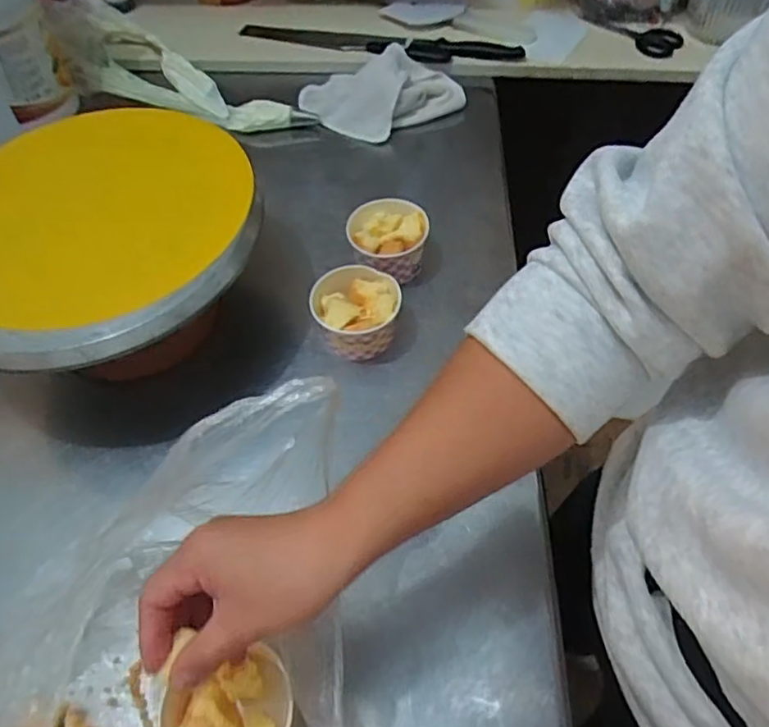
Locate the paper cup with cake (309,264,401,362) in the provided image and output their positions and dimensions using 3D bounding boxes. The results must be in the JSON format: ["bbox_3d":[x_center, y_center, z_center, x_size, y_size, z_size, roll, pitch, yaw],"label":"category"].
[{"bbox_3d":[-0.027,-0.046,0.600,0.082,0.065,0.081,-1,55,2],"label":"paper cup with cake"}]

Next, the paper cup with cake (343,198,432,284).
[{"bbox_3d":[0.004,-0.125,0.654,0.083,0.059,0.081,-1,55,2],"label":"paper cup with cake"}]

